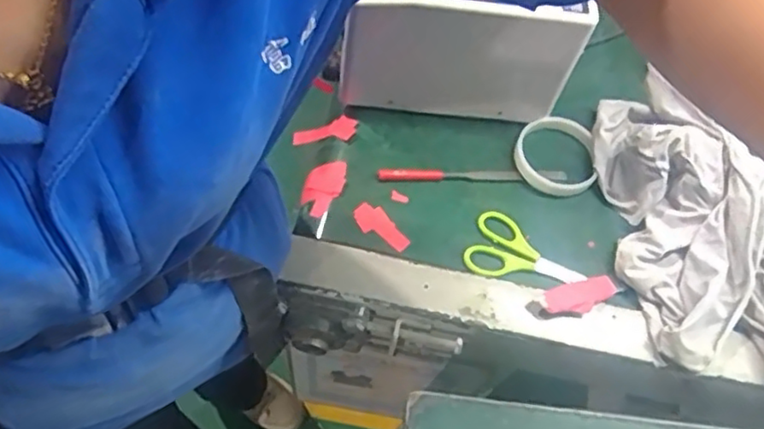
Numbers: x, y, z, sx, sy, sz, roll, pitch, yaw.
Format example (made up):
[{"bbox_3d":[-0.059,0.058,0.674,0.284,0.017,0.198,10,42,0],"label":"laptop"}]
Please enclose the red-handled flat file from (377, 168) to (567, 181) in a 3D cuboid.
[{"bbox_3d":[0.087,-0.039,0.621,0.180,0.013,0.013,-2,64,-5],"label":"red-handled flat file"}]

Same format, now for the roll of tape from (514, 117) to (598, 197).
[{"bbox_3d":[0.168,-0.059,0.635,0.077,0.017,0.082,2,64,-3],"label":"roll of tape"}]

